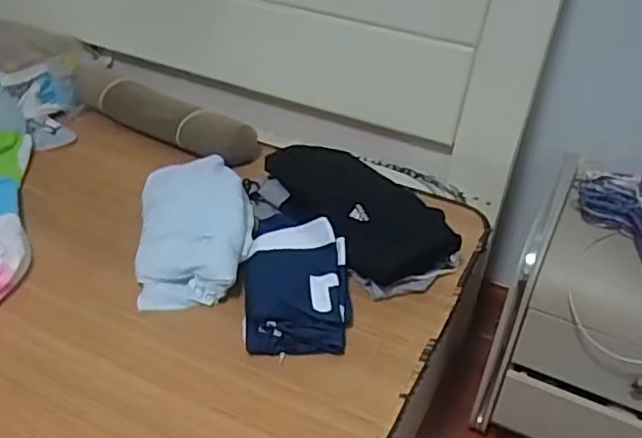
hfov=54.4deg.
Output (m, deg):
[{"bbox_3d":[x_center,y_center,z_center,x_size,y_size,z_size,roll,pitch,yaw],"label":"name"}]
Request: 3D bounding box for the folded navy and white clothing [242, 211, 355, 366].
[{"bbox_3d":[-0.036,0.091,0.950,0.156,0.074,0.258,0,33,-8],"label":"folded navy and white clothing"}]

